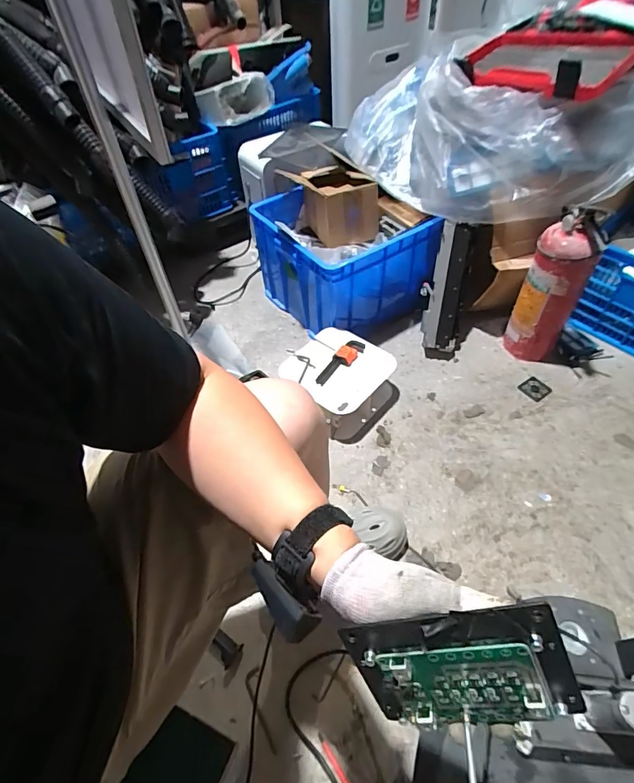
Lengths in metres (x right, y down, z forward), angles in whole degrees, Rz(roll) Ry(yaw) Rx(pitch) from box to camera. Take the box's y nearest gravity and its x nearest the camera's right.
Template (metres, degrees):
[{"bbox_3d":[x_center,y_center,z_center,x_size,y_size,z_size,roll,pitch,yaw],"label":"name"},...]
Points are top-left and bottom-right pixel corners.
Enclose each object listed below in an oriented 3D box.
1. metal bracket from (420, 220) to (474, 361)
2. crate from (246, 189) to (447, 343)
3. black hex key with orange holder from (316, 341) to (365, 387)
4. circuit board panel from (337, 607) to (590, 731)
[{"bbox_3d":[0.360,-0.273,1.202,0.111,0.366,0.062,10,19,15],"label":"metal bracket"},{"bbox_3d":[0.060,-0.401,1.327,0.354,0.308,0.480,-31,54,-21],"label":"crate"},{"bbox_3d":[0.056,-0.074,1.096,0.054,0.017,0.179,30,58,25],"label":"black hex key with orange holder"},{"bbox_3d":[0.095,0.187,0.287,0.134,0.094,0.014,-19,14,20],"label":"circuit board panel"}]

